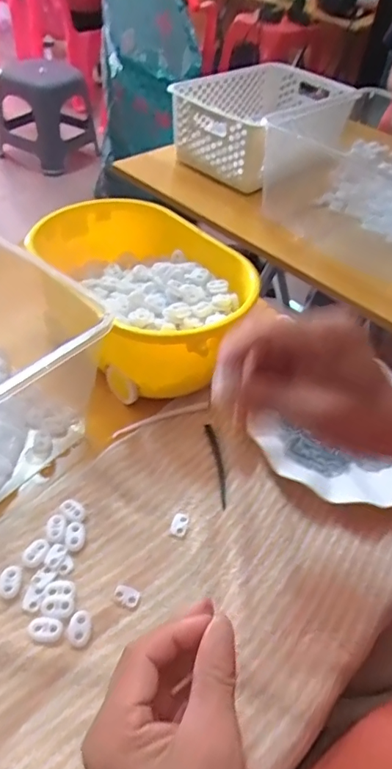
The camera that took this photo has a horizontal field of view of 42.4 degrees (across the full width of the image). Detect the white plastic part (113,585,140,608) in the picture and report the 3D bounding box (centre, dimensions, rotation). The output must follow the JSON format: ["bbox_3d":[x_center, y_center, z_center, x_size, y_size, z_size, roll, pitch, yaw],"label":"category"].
[{"bbox_3d":[-0.050,0.152,0.364,0.018,0.004,0.013,24,48,15],"label":"white plastic part"}]

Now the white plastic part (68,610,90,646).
[{"bbox_3d":[-0.079,0.166,0.345,0.014,0.004,0.022,-2,47,-9],"label":"white plastic part"}]

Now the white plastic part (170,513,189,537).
[{"bbox_3d":[-0.013,0.112,0.405,0.013,0.004,0.018,14,46,6],"label":"white plastic part"}]

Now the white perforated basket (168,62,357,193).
[{"bbox_3d":[0.105,-0.453,0.873,0.195,0.103,0.315,32,51,22],"label":"white perforated basket"}]

